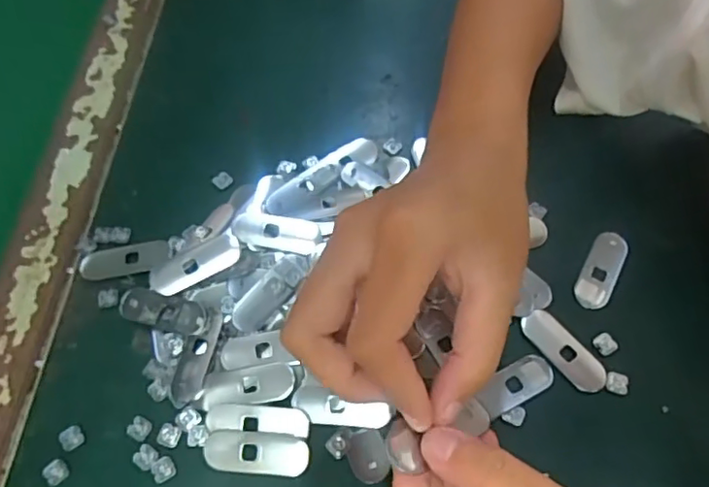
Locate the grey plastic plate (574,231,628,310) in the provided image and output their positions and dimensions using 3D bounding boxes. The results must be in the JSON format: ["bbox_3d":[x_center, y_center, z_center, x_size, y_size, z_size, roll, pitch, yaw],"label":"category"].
[{"bbox_3d":[0.138,0.014,0.327,0.018,0.004,0.050,27,66,13],"label":"grey plastic plate"}]

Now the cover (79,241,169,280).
[{"bbox_3d":[-0.129,0.009,0.328,0.049,0.004,0.018,-9,63,-5],"label":"cover"}]

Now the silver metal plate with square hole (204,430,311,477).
[{"bbox_3d":[-0.047,0.100,0.282,0.049,0.004,0.019,3,63,1],"label":"silver metal plate with square hole"}]

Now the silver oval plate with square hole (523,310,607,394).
[{"bbox_3d":[0.108,0.055,0.305,0.019,0.004,0.049,-38,69,-17],"label":"silver oval plate with square hole"}]

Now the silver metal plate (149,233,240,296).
[{"bbox_3d":[-0.087,0.011,0.321,0.050,0.008,0.022,-28,66,-14],"label":"silver metal plate"}]

